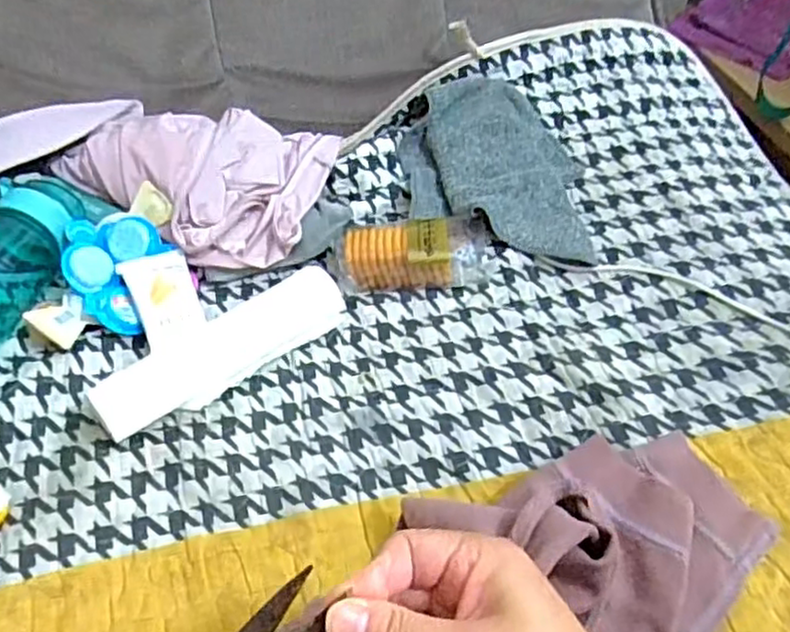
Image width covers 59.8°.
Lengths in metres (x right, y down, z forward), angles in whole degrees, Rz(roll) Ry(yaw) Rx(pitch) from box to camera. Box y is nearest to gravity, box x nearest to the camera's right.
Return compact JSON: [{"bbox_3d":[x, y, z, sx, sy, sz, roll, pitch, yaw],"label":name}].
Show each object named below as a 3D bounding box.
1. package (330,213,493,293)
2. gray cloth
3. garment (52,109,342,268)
[{"bbox_3d":[0.014,-0.049,0.564,0.131,0.047,0.055,-3,49,-3],"label":"package"},{"bbox_3d":[0.087,-0.146,0.619,0.163,0.034,0.217,6,49,5],"label":"gray cloth"},{"bbox_3d":[-0.171,-0.125,0.598,0.210,0.069,0.158,10,49,8],"label":"garment"}]

